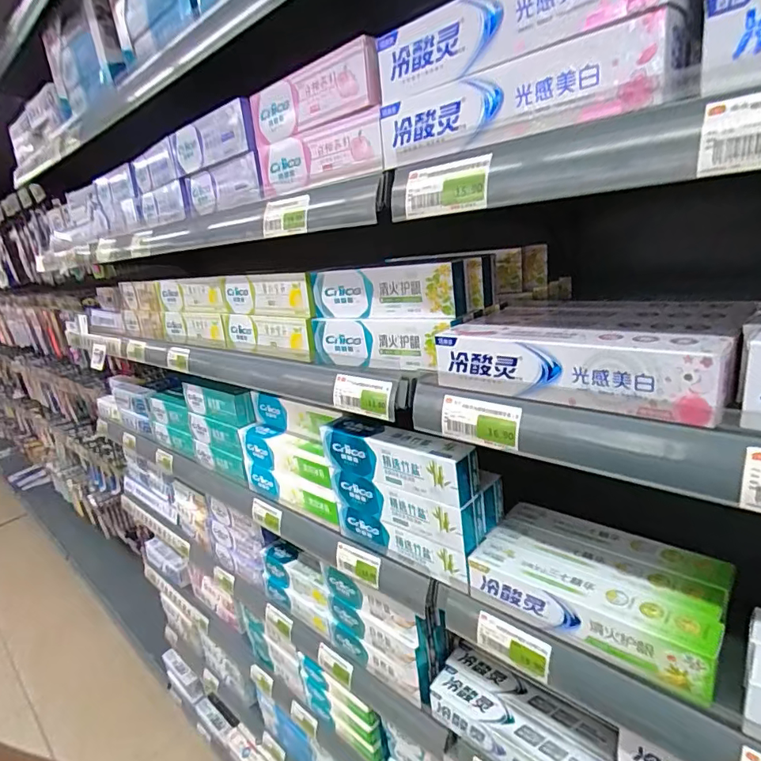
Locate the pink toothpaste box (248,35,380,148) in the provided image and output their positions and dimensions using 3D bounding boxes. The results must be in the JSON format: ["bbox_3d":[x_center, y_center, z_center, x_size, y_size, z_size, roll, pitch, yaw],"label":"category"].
[{"bbox_3d":[-0.072,-0.286,0.494,0.205,0.053,0.027,10,25,43],"label":"pink toothpaste box"}]

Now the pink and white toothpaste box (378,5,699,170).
[{"bbox_3d":[0.102,-0.207,0.363,0.239,0.050,0.045,9,25,41],"label":"pink and white toothpaste box"}]

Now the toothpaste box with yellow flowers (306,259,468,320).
[{"bbox_3d":[0.002,-0.100,0.546,0.203,0.056,0.033,6,23,37],"label":"toothpaste box with yellow flowers"}]

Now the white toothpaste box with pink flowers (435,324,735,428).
[{"bbox_3d":[0.152,-0.015,0.405,0.229,0.053,0.045,9,24,41],"label":"white toothpaste box with pink flowers"}]

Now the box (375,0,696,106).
[{"bbox_3d":[0.091,-0.253,0.342,0.229,0.050,0.038,9,25,41],"label":"box"}]

